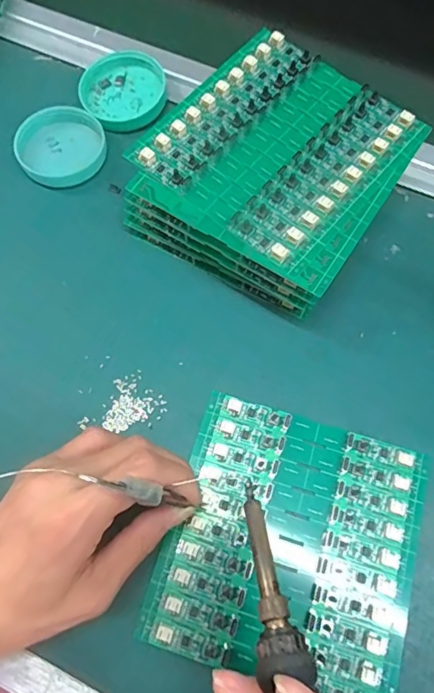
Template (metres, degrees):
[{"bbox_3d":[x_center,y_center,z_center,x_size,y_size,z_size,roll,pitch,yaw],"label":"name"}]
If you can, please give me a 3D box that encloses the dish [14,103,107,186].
[{"bbox_3d":[-0.114,-0.148,0.358,0.062,0.014,0.056,-14,70,-5],"label":"dish"}]

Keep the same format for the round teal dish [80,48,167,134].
[{"bbox_3d":[-0.072,-0.198,0.382,0.063,0.014,0.068,0,70,0],"label":"round teal dish"}]

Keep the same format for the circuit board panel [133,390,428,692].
[{"bbox_3d":[0.042,0.108,0.272,0.131,0.006,0.137,16,71,6],"label":"circuit board panel"}]

